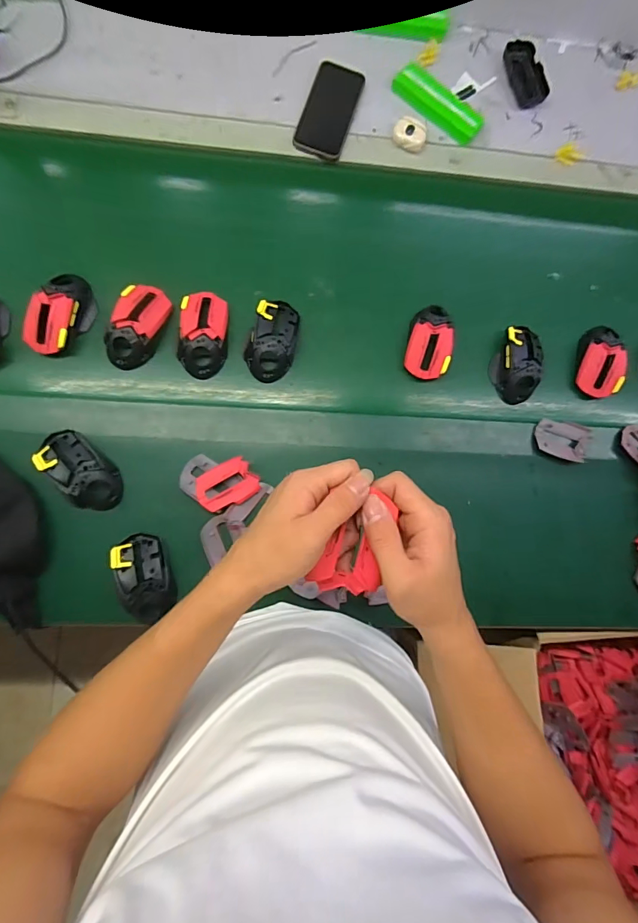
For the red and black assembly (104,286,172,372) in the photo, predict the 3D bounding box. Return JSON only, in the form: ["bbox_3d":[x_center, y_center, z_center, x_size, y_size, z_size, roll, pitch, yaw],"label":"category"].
[{"bbox_3d":[-0.255,-0.190,0.601,0.064,0.031,0.118,23,82,-3],"label":"red and black assembly"}]

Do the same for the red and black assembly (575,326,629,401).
[{"bbox_3d":[0.437,-0.155,0.671,0.068,0.039,0.116,1,84,-6],"label":"red and black assembly"}]

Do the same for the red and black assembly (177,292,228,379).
[{"bbox_3d":[-0.163,-0.182,0.609,0.066,0.034,0.120,8,83,-5],"label":"red and black assembly"}]

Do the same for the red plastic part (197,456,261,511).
[{"bbox_3d":[-0.126,0.033,0.588,0.083,0.018,0.059,-28,87,-8],"label":"red plastic part"}]

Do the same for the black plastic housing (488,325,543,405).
[{"bbox_3d":[0.301,-0.150,0.656,0.068,0.035,0.116,17,82,-4],"label":"black plastic housing"}]

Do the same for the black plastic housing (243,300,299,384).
[{"bbox_3d":[-0.066,-0.176,0.629,0.064,0.047,0.116,16,82,-4],"label":"black plastic housing"}]

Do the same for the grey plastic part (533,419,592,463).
[{"bbox_3d":[0.369,-0.032,0.657,0.079,0.016,0.052,14,82,-4],"label":"grey plastic part"}]

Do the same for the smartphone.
[{"bbox_3d":[0.018,-0.555,0.680,0.077,0.010,0.158,18,82,-4],"label":"smartphone"}]

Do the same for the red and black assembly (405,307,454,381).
[{"bbox_3d":[0.166,-0.179,0.644,0.062,0.034,0.109,11,83,-5],"label":"red and black assembly"}]

